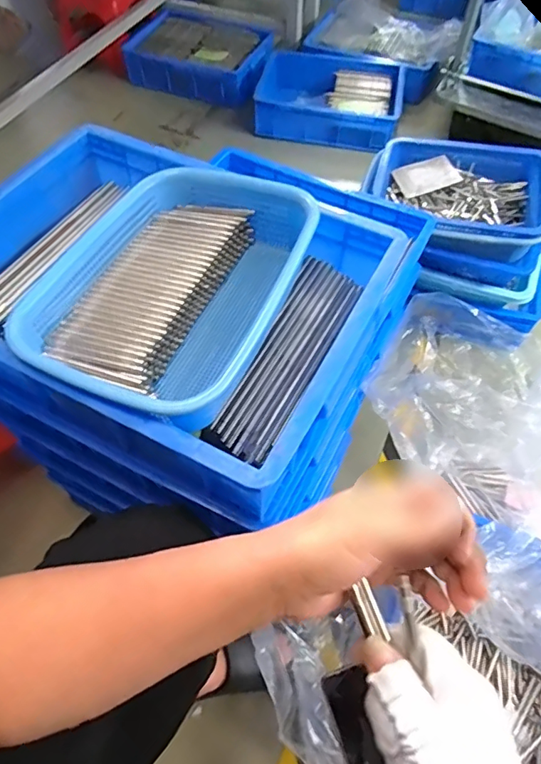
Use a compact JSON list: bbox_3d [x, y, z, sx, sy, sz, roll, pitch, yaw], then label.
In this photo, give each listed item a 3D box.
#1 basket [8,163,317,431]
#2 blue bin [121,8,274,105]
[{"bbox_3d":[-0.087,-0.088,0.496,0.209,0.089,0.296,23,59,14],"label":"basket"},{"bbox_3d":[-0.215,-1.060,1.669,0.434,0.131,0.354,17,58,10],"label":"blue bin"}]

